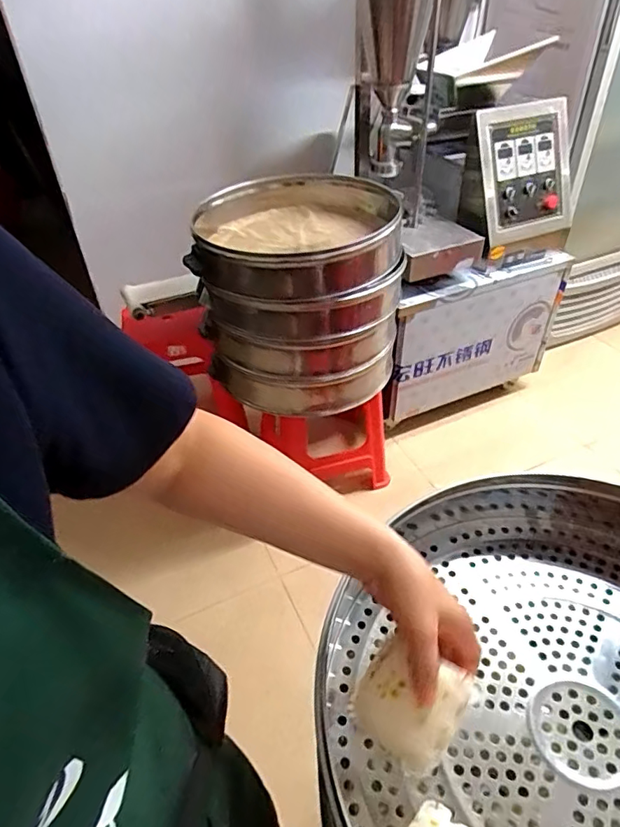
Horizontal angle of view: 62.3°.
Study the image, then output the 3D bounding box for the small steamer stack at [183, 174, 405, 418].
[{"bbox_3d":[-0.018,-0.328,1.361,0.480,0.416,0.511,2,41,6],"label":"small steamer stack"}]

